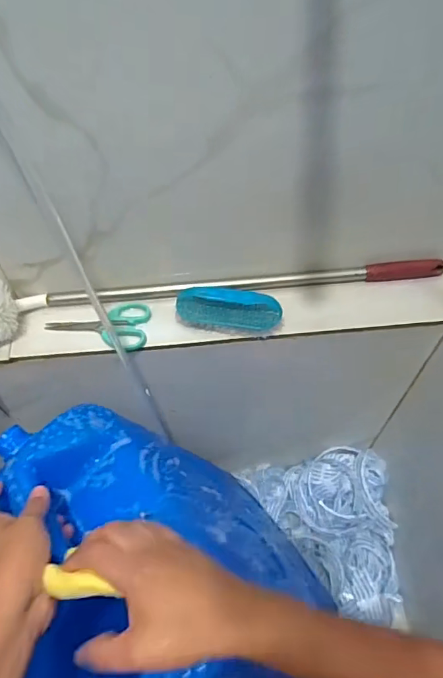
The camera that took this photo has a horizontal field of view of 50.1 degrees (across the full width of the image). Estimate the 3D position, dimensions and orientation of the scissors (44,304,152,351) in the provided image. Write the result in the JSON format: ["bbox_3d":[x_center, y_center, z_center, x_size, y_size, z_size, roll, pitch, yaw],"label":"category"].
[{"bbox_3d":[-0.148,-0.016,0.557,0.120,0.014,0.062,4,55,3],"label":"scissors"}]

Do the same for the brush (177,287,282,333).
[{"bbox_3d":[0.008,-0.033,0.553,0.124,0.034,0.042,3,55,2],"label":"brush"}]

